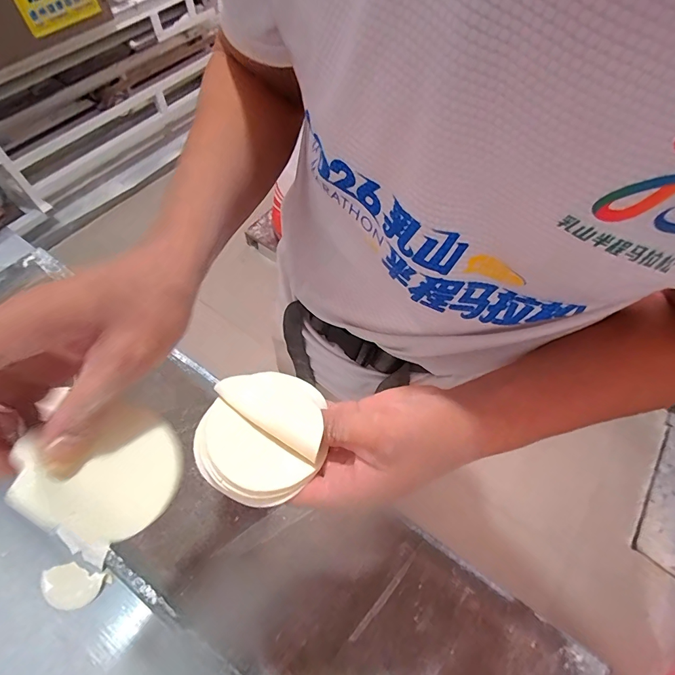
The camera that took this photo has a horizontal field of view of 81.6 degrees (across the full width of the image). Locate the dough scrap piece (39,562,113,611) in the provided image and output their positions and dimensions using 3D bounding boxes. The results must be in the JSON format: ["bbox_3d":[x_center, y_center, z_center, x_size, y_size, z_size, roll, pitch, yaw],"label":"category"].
[{"bbox_3d":[-0.332,0.313,0.490,0.083,0.007,0.048,14,61,6],"label":"dough scrap piece"}]

